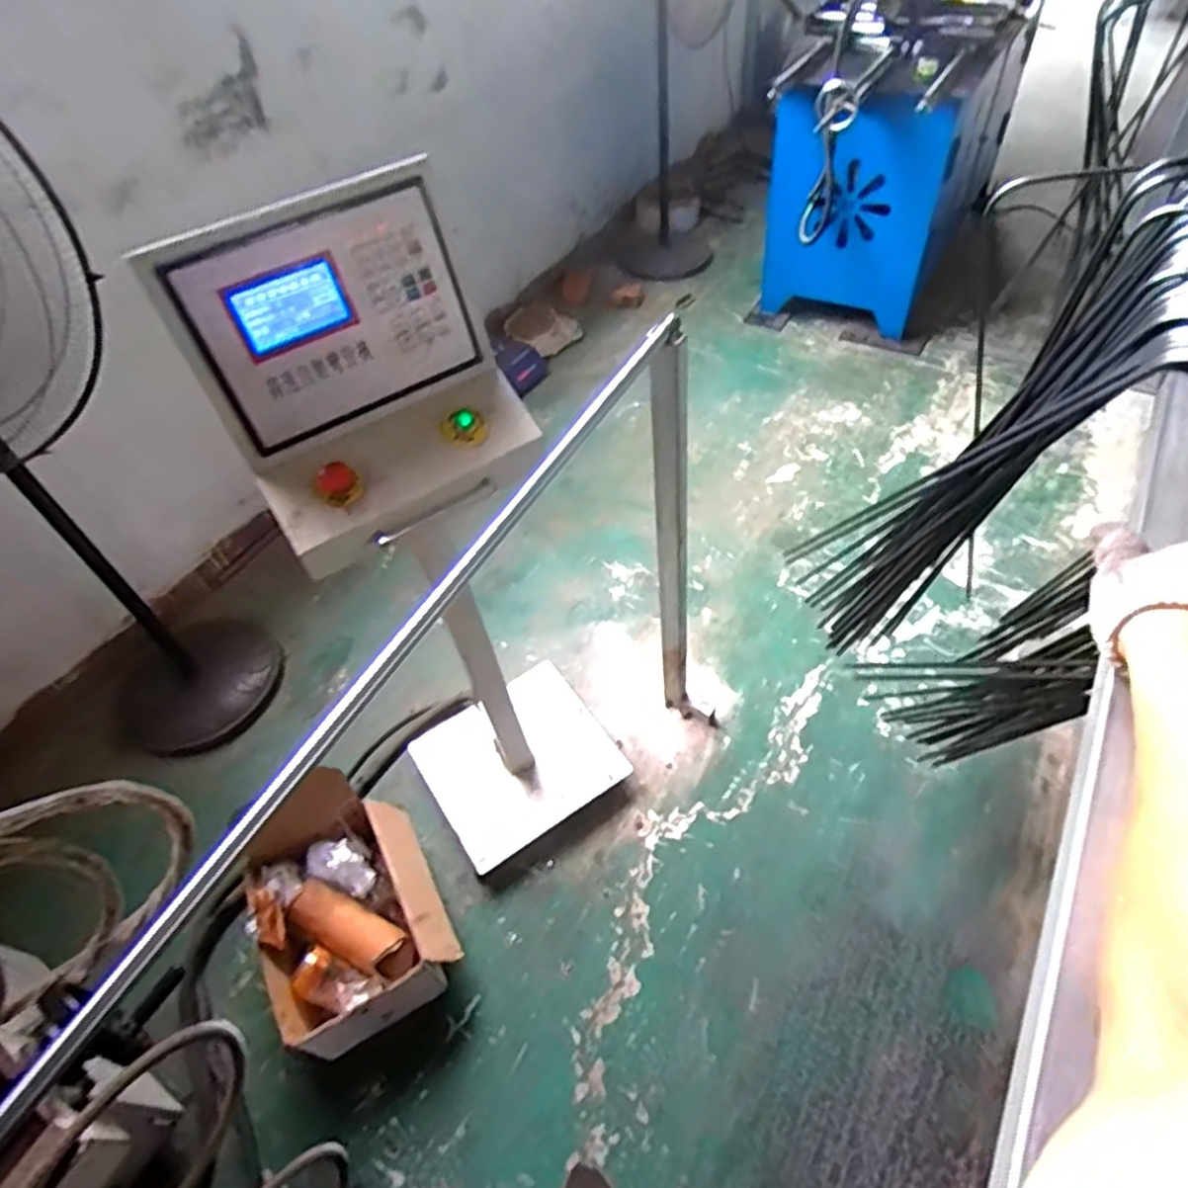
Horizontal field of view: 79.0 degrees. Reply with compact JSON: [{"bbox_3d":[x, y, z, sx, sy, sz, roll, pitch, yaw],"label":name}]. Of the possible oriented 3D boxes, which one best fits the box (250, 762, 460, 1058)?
[{"bbox_3d":[-0.496,0.625,1.442,0.328,0.251,0.457,-27,53,-15],"label":"box"}]

